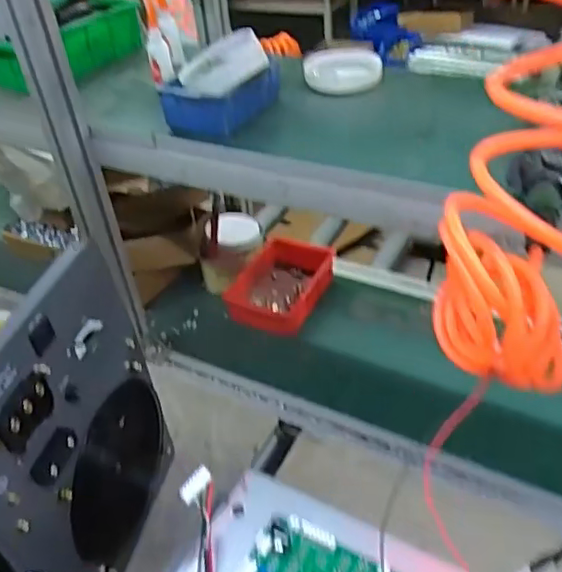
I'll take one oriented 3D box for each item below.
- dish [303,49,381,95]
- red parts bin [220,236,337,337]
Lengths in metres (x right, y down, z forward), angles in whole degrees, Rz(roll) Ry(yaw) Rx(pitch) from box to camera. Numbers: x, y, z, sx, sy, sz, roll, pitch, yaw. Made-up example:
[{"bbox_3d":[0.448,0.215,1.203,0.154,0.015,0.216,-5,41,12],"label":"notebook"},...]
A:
[{"bbox_3d":[0.084,-0.294,0.806,0.102,0.028,0.091,-2,40,5],"label":"dish"},{"bbox_3d":[0.004,-0.001,1.061,0.135,0.061,0.199,16,45,24],"label":"red parts bin"}]

